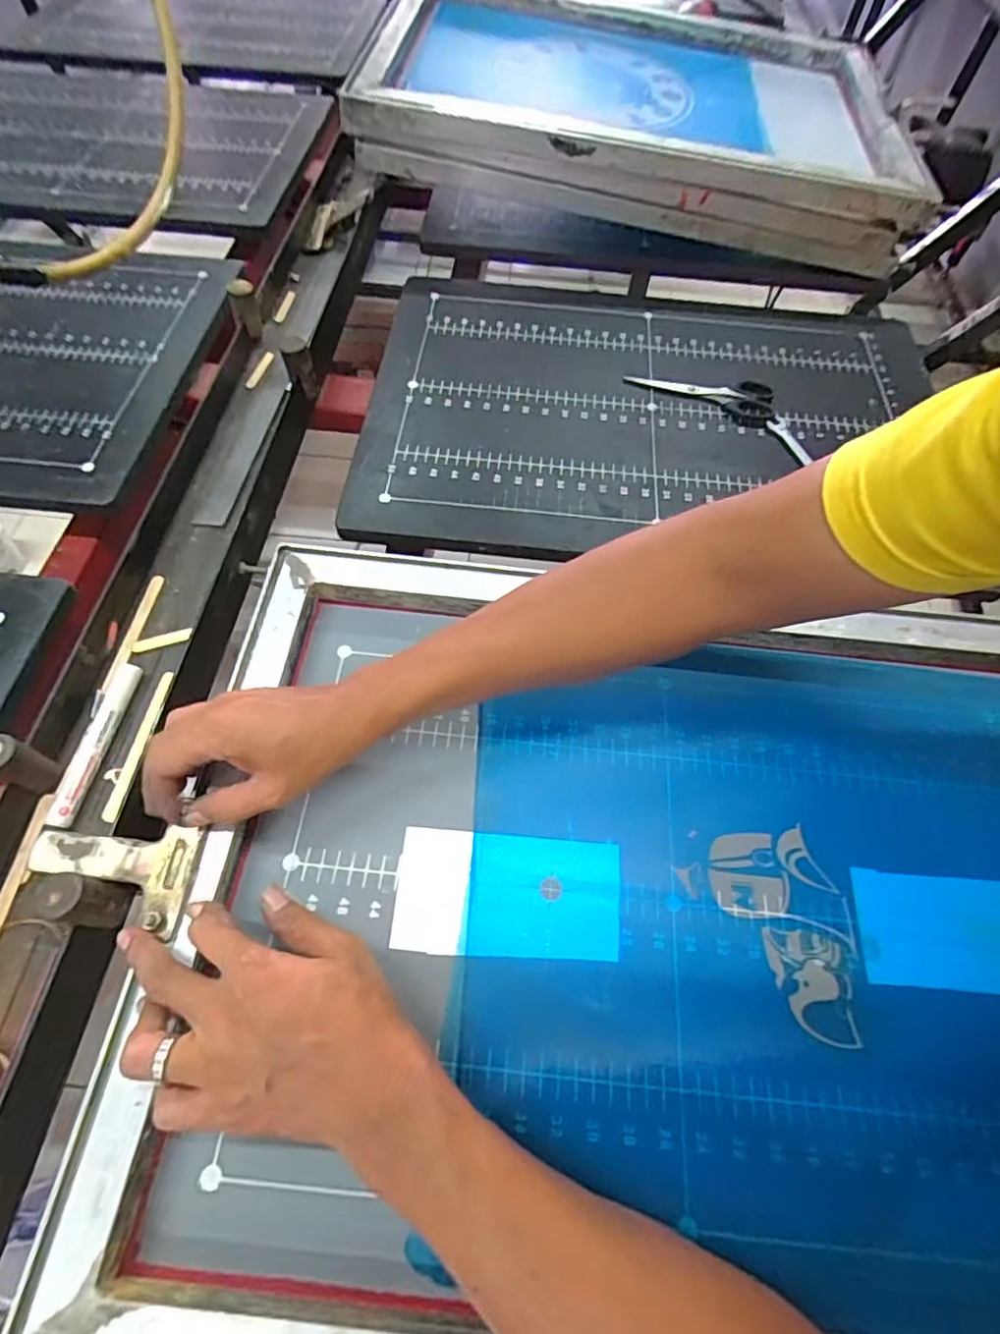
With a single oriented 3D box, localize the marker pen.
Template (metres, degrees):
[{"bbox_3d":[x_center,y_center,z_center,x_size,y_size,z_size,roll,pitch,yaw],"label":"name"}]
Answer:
[{"bbox_3d":[-0.276,0.051,0.401,0.018,0.012,0.115,6,61,1],"label":"marker pen"}]

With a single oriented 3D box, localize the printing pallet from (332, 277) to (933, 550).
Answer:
[{"bbox_3d":[0.161,-0.273,0.604,0.567,0.019,0.403,5,61,1],"label":"printing pallet"}]

